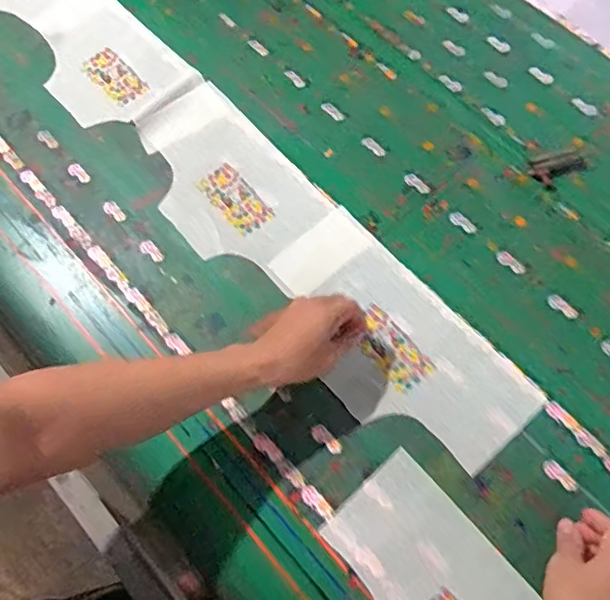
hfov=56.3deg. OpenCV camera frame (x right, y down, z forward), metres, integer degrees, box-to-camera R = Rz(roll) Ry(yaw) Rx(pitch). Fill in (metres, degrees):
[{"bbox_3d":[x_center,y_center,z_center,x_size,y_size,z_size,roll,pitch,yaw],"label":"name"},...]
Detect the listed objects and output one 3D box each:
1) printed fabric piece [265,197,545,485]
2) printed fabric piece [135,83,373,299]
[{"bbox_3d":[0.094,0.045,0.645,0.166,0.011,0.321,-37,71,-12],"label":"printed fabric piece"},{"bbox_3d":[-0.086,-0.134,0.722,0.168,0.010,0.319,-39,76,-14],"label":"printed fabric piece"}]

